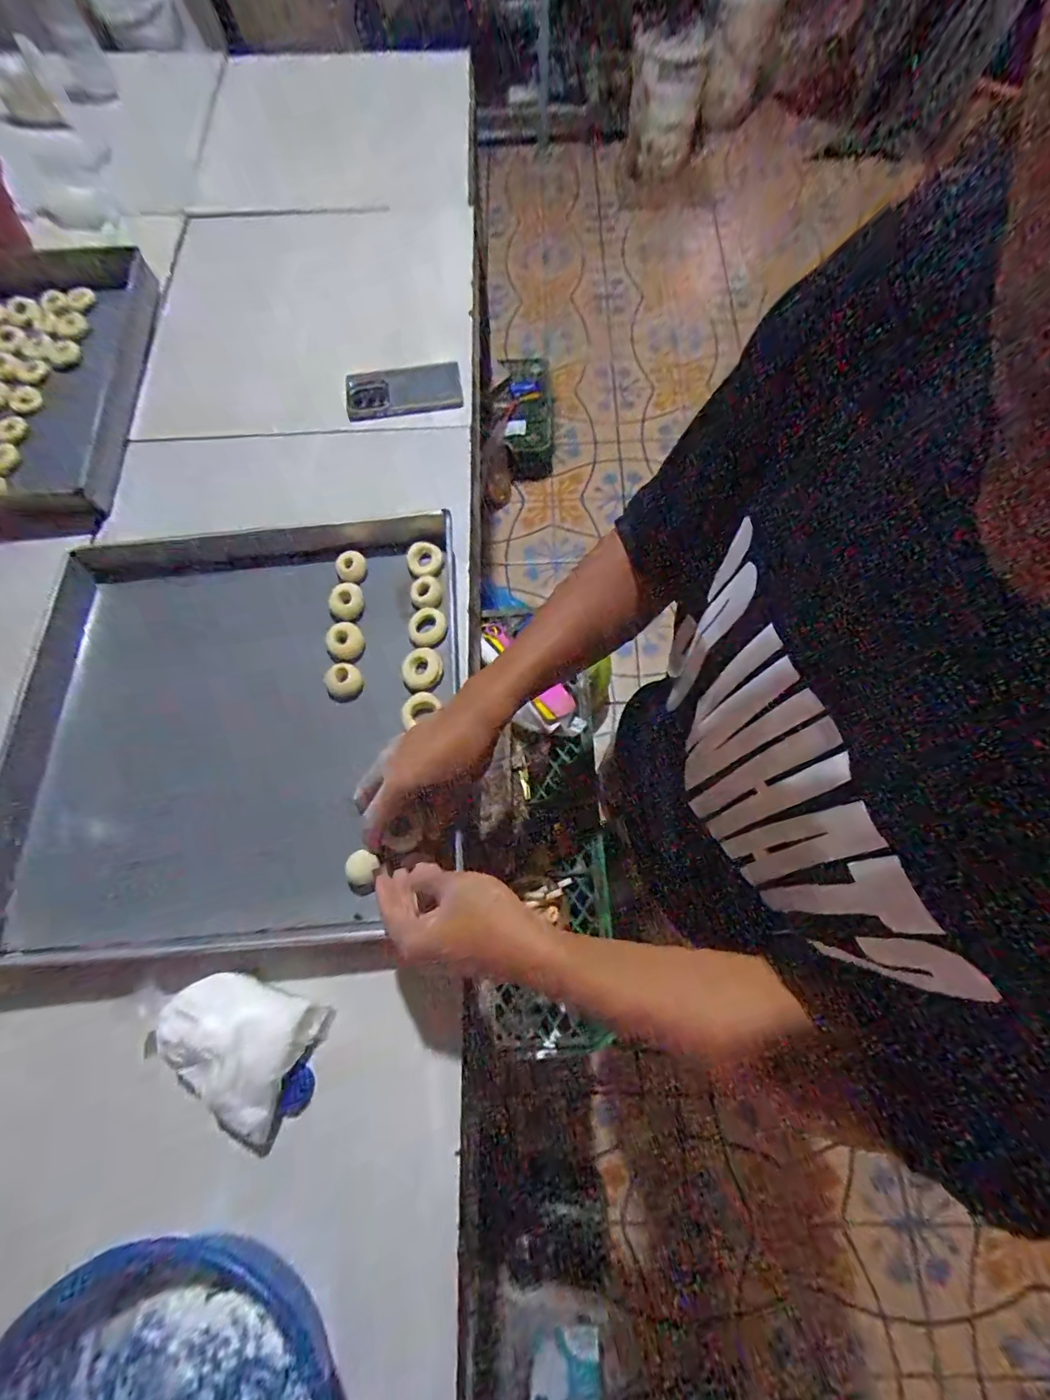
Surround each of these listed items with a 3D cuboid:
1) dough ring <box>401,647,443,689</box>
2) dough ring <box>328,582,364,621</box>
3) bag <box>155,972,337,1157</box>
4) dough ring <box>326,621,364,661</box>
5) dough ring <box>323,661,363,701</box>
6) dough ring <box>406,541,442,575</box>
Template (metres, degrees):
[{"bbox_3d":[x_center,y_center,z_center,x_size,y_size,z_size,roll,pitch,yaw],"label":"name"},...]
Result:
[{"bbox_3d":[-0.116,-0.036,0.546,0.045,0.012,0.045,-1,73,2],"label":"dough ring"},{"bbox_3d":[-0.214,-0.118,0.583,0.041,0.019,0.036,-37,75,-9],"label":"dough ring"},{"bbox_3d":[-0.247,0.300,0.419,0.133,0.050,0.100,18,74,8],"label":"bag"},{"bbox_3d":[-0.209,-0.068,0.565,0.041,0.019,0.039,-1,73,2],"label":"dough ring"},{"bbox_3d":[-0.204,-0.021,0.547,0.040,0.027,0.032,-42,76,-10],"label":"dough ring"},{"bbox_3d":[-0.124,-0.173,0.590,0.044,0.013,0.037,-17,73,-3],"label":"dough ring"}]

